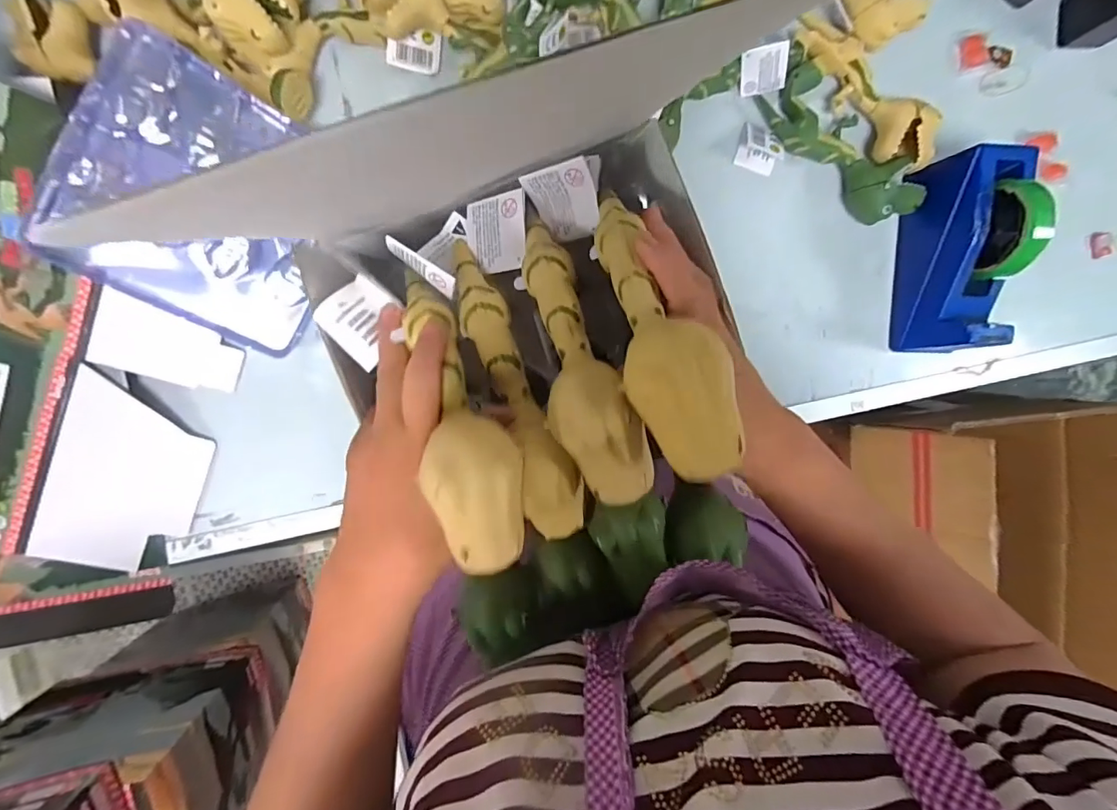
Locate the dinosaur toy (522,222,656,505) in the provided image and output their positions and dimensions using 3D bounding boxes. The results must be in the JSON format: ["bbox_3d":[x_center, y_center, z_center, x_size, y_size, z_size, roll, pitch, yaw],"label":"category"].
[{"bbox_3d":[0.006,-0.032,0.284,0.042,0.053,0.177,-14,60,-3],"label":"dinosaur toy"}]

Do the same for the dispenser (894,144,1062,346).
[{"bbox_3d":[0.426,-0.157,0.526,0.069,0.129,0.199,6,95,-5],"label":"dispenser"}]

